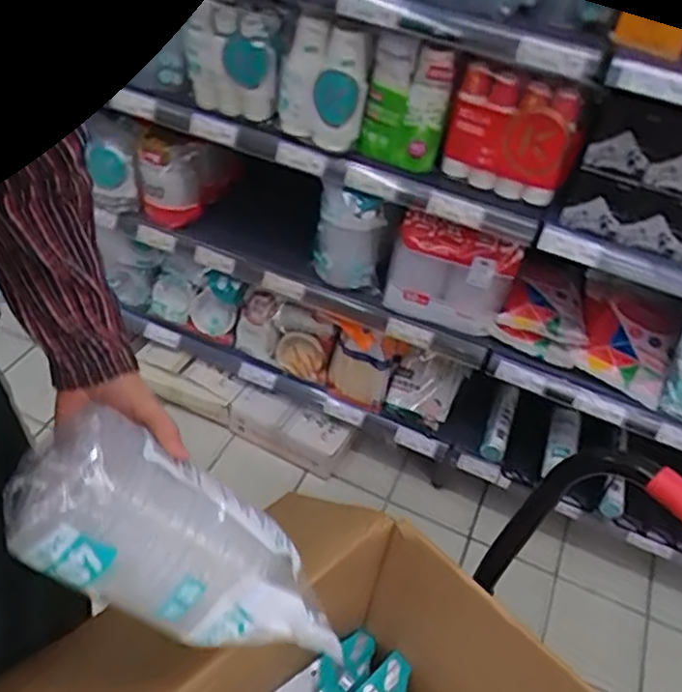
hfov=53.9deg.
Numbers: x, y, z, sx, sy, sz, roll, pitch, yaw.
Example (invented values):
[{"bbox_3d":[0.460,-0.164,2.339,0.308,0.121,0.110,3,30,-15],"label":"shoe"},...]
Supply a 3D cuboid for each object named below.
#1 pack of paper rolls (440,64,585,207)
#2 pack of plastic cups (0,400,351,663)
[{"bbox_3d":[0.256,-0.314,1.015,0.202,0.163,0.051,27,47,16],"label":"pack of paper rolls"},{"bbox_3d":[-0.126,0.155,0.513,0.232,0.118,0.110,37,47,-19],"label":"pack of plastic cups"}]

